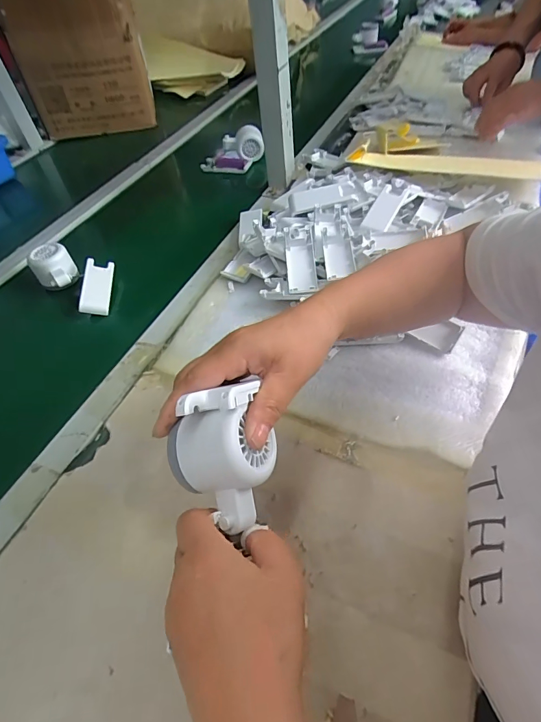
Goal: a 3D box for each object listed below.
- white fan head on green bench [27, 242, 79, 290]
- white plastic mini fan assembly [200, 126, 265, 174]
[{"bbox_3d":[-0.326,-0.140,0.602,0.057,0.047,0.070,-38,58,-23],"label":"white fan head on green bench"},{"bbox_3d":[-0.073,-0.432,0.821,0.134,0.063,0.056,-27,56,-14],"label":"white plastic mini fan assembly"}]

